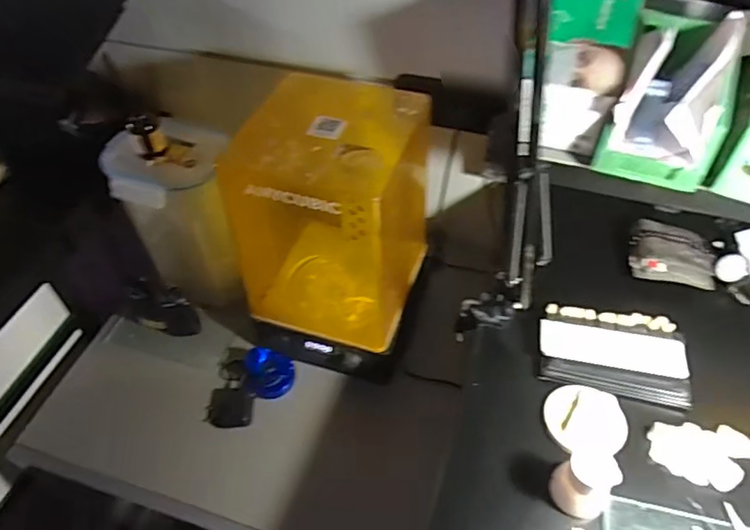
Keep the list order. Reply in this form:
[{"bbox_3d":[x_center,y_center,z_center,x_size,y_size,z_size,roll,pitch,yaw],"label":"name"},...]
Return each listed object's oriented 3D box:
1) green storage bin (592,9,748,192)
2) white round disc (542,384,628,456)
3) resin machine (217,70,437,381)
[{"bbox_3d":[0.301,-0.174,0.573,0.103,0.114,0.141,16,51,13],"label":"green storage bin"},{"bbox_3d":[0.221,0.161,0.586,0.081,0.009,0.072,2,49,2],"label":"white round disc"},{"bbox_3d":[-0.062,-0.037,0.798,0.236,0.379,0.224,13,50,11],"label":"resin machine"}]

